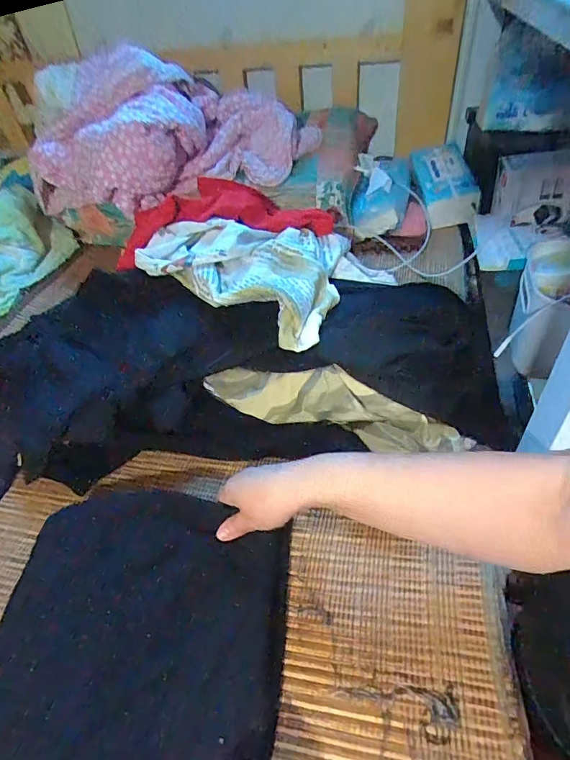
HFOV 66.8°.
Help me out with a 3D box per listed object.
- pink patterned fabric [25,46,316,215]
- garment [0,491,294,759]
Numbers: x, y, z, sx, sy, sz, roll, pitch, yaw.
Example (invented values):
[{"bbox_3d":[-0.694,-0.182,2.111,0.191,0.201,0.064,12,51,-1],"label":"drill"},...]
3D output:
[{"bbox_3d":[-0.235,-0.489,0.850,0.554,0.201,0.304,-15,44,-10],"label":"pink patterned fabric"},{"bbox_3d":[-0.127,0.220,0.364,0.244,0.033,0.248,0,46,6],"label":"garment"}]

